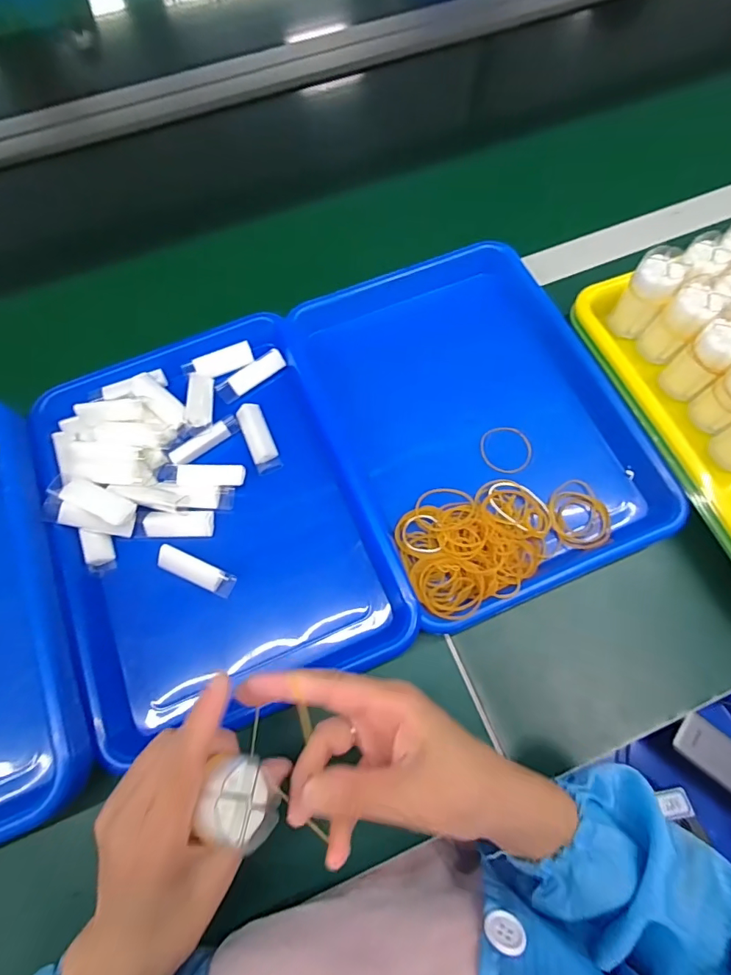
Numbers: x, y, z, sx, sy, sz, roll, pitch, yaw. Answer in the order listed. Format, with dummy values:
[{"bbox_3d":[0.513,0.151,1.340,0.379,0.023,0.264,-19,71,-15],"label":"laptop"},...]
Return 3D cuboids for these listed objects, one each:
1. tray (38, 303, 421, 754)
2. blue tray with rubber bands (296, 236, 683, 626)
[{"bbox_3d":[-0.134,0.021,0.399,0.240,0.046,0.328,-22,71,-8],"label":"tray"},{"bbox_3d":[0.096,-0.065,0.414,0.232,0.034,0.320,-22,70,-7],"label":"blue tray with rubber bands"}]

